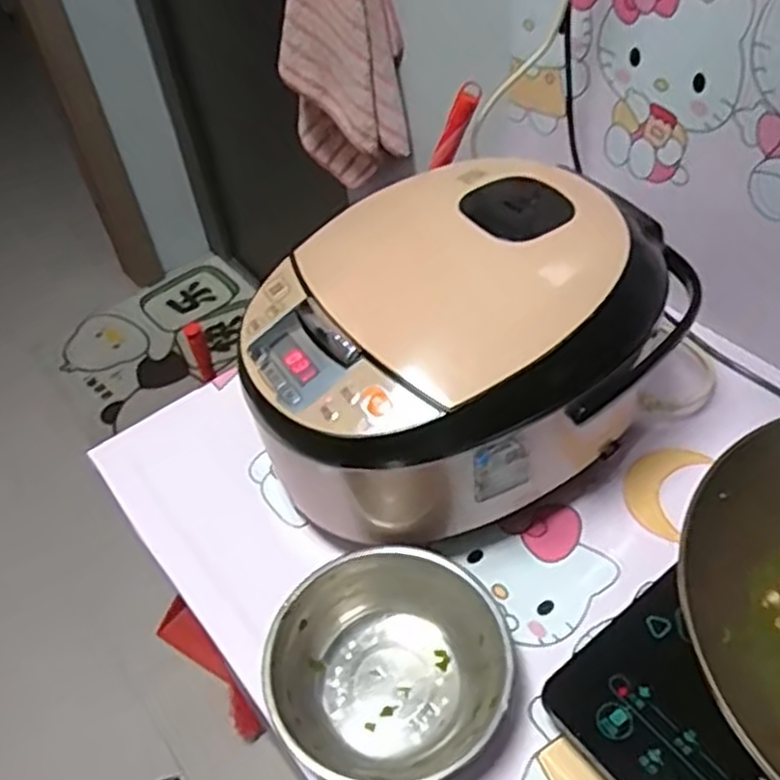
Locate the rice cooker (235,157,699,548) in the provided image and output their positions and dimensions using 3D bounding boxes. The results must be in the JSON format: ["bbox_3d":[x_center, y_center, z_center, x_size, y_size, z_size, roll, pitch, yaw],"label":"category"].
[{"bbox_3d":[0.057,-0.032,0.645,0.342,0.205,0.255,-23,53,-17],"label":"rice cooker"}]

